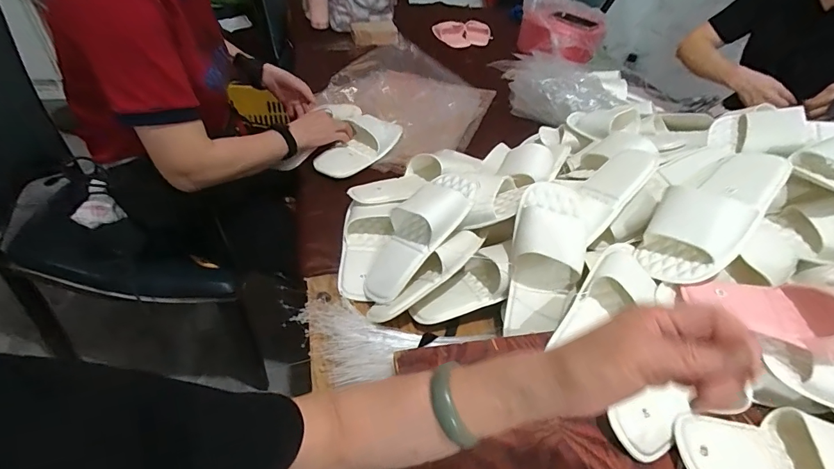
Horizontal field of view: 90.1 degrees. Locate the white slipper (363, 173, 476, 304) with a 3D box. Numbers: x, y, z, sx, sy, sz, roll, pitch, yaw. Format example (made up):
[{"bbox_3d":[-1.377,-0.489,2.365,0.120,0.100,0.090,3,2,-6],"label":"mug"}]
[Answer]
[{"bbox_3d":[-0.007,-0.007,0.604,0.093,0.059,0.226,35,85,35],"label":"white slipper"}]

